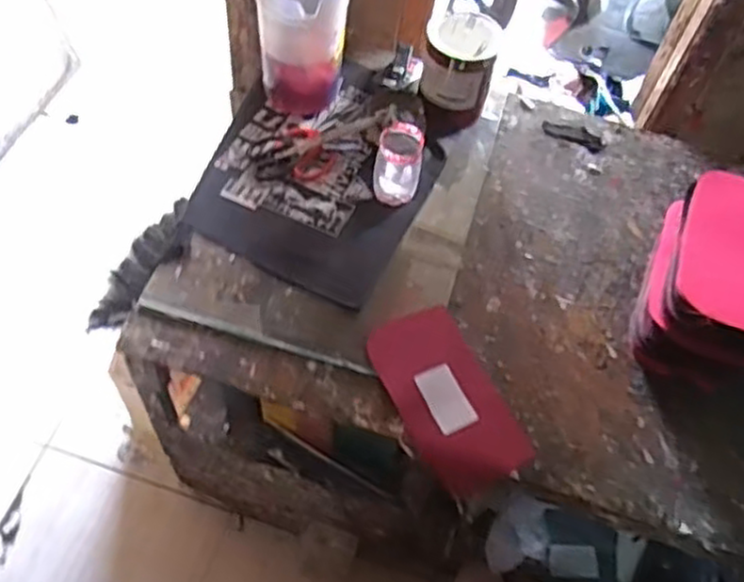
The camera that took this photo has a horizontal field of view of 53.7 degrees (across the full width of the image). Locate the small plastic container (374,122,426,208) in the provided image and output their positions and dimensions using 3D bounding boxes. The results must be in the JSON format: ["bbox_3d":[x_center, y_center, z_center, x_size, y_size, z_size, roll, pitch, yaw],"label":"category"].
[{"bbox_3d":[0.037,-0.176,1.037,0.066,0.110,0.057,11,56,1],"label":"small plastic container"}]

